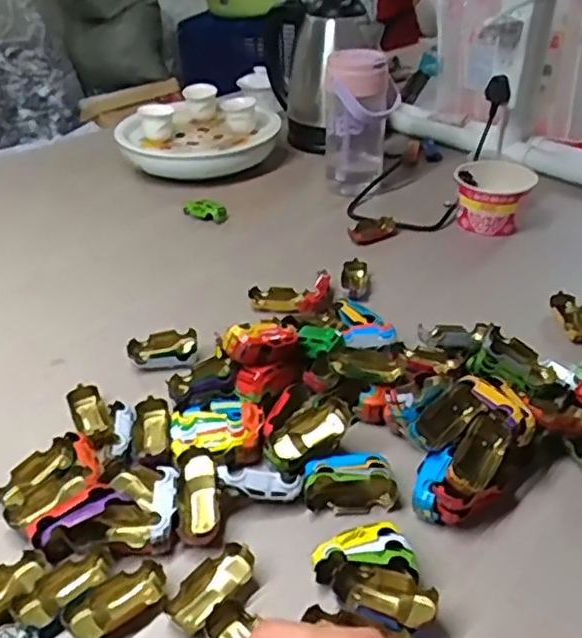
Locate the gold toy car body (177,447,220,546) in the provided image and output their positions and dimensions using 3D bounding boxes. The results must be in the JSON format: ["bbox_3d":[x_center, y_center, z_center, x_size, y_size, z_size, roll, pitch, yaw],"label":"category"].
[{"bbox_3d":[-0.066,0.128,0.474,0.028,0.018,0.067,-5,53,-4],"label":"gold toy car body"}]

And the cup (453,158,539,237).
[{"bbox_3d":[0.249,-0.154,0.824,0.092,0.071,0.080,10,37,17],"label":"cup"}]

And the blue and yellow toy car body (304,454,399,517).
[{"bbox_3d":[0.044,0.121,0.486,0.067,0.027,0.033,-3,35,-1],"label":"blue and yellow toy car body"}]

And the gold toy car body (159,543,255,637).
[{"bbox_3d":[-0.051,0.172,0.428,0.031,0.017,0.063,21,41,29],"label":"gold toy car body"}]

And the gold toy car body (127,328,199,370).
[{"bbox_3d":[-0.121,0.030,0.629,0.064,0.023,0.035,-4,35,-3],"label":"gold toy car body"}]

